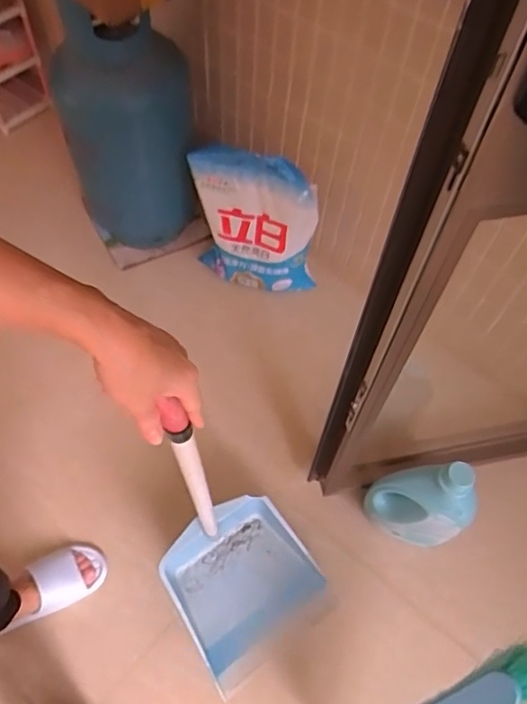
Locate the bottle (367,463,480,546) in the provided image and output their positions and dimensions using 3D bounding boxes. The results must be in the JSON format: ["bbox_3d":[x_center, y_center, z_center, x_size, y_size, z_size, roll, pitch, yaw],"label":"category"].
[{"bbox_3d":[0.300,0.286,1.039,0.183,0.284,0.079,16,59,8],"label":"bottle"}]

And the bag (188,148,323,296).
[{"bbox_3d":[-0.022,-0.330,1.366,0.318,0.368,0.115,18,43,10],"label":"bag"}]

